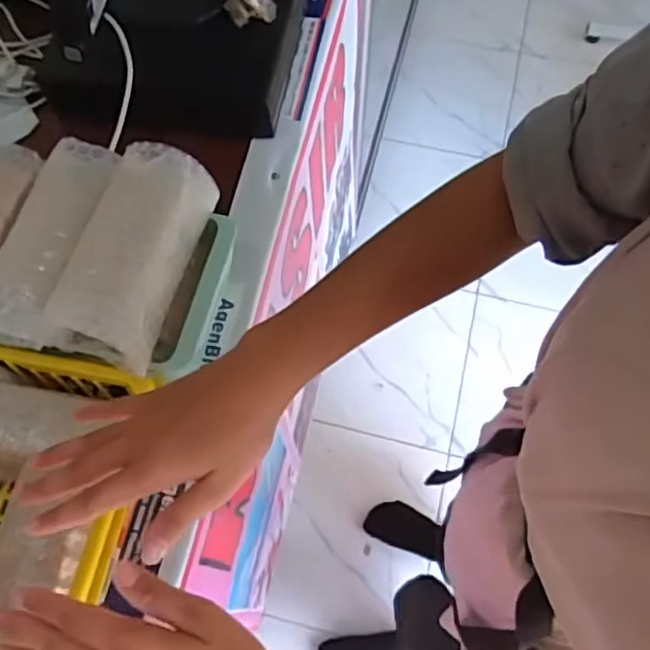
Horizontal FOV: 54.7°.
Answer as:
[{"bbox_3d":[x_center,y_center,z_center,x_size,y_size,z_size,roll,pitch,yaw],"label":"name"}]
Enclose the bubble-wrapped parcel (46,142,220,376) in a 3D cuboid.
[{"bbox_3d":[-0.133,-0.055,0.448,0.065,0.052,0.153,12,67,6],"label":"bubble-wrapped parcel"}]

